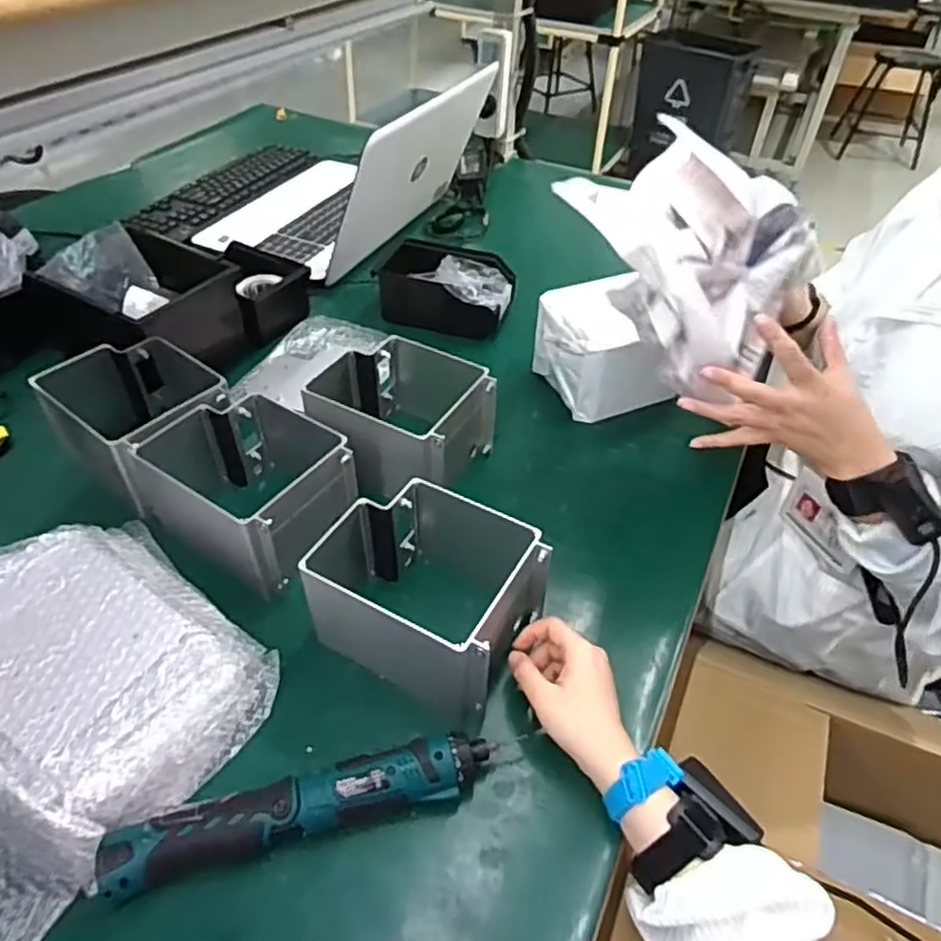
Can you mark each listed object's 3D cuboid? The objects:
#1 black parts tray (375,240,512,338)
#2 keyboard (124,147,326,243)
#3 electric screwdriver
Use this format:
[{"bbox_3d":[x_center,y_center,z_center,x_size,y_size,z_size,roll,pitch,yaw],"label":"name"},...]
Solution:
[{"bbox_3d":[-0.029,-0.255,0.932,0.170,0.085,0.132,12,45,10],"label":"black parts tray"},{"bbox_3d":[-0.410,-0.498,1.196,0.144,0.037,0.358,21,47,17],"label":"keyboard"},{"bbox_3d":[-0.102,0.233,0.476,0.280,0.041,0.041,-11,46,-13],"label":"electric screwdriver"}]

